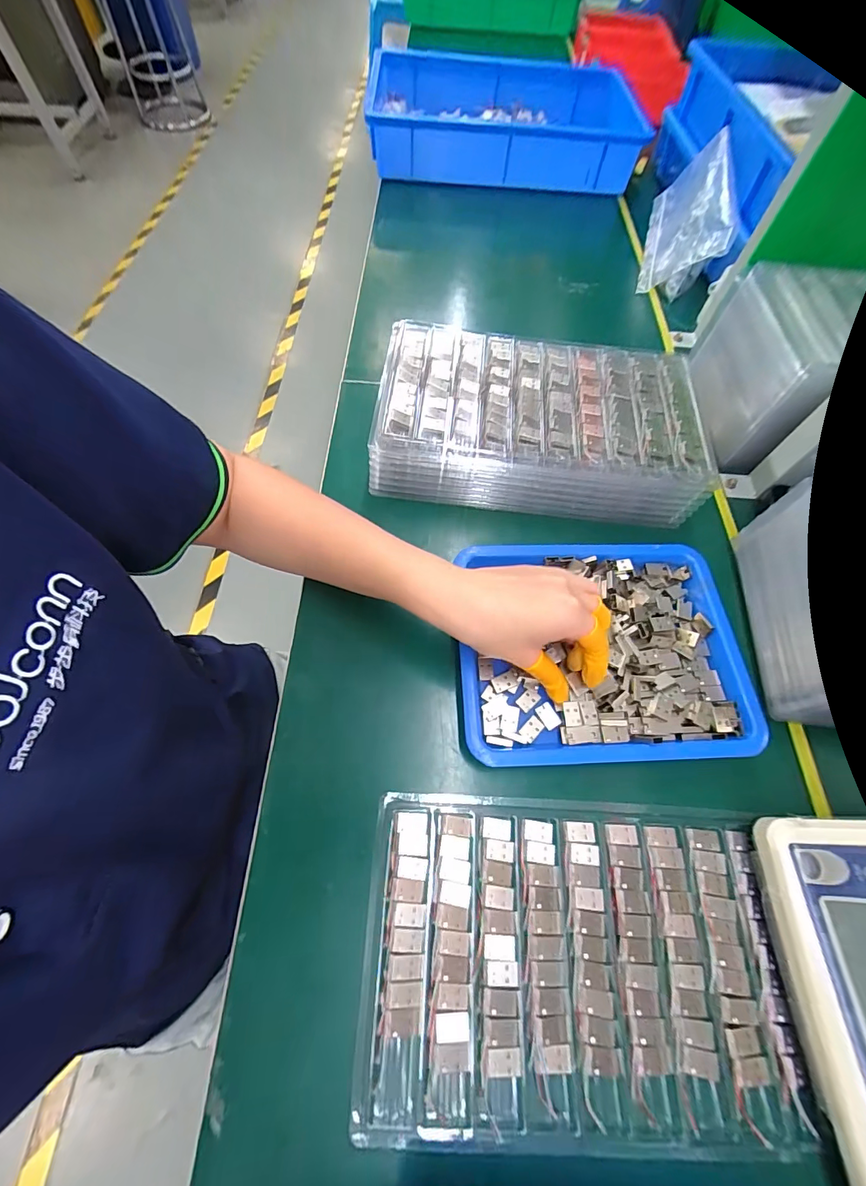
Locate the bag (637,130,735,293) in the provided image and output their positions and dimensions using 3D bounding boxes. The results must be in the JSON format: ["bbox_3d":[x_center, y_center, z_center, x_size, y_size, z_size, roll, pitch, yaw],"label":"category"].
[{"bbox_3d":[0.334,-0.492,0.574,0.028,0.112,0.168,16,78,-27],"label":"bag"}]

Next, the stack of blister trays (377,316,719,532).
[{"bbox_3d":[0.097,-0.165,0.418,0.293,0.068,0.164,6,63,2],"label":"stack of blister trays"}]

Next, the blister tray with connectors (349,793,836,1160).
[{"bbox_3d":[0.085,0.217,0.260,0.247,0.009,0.164,3,63,0],"label":"blister tray with connectors"}]

